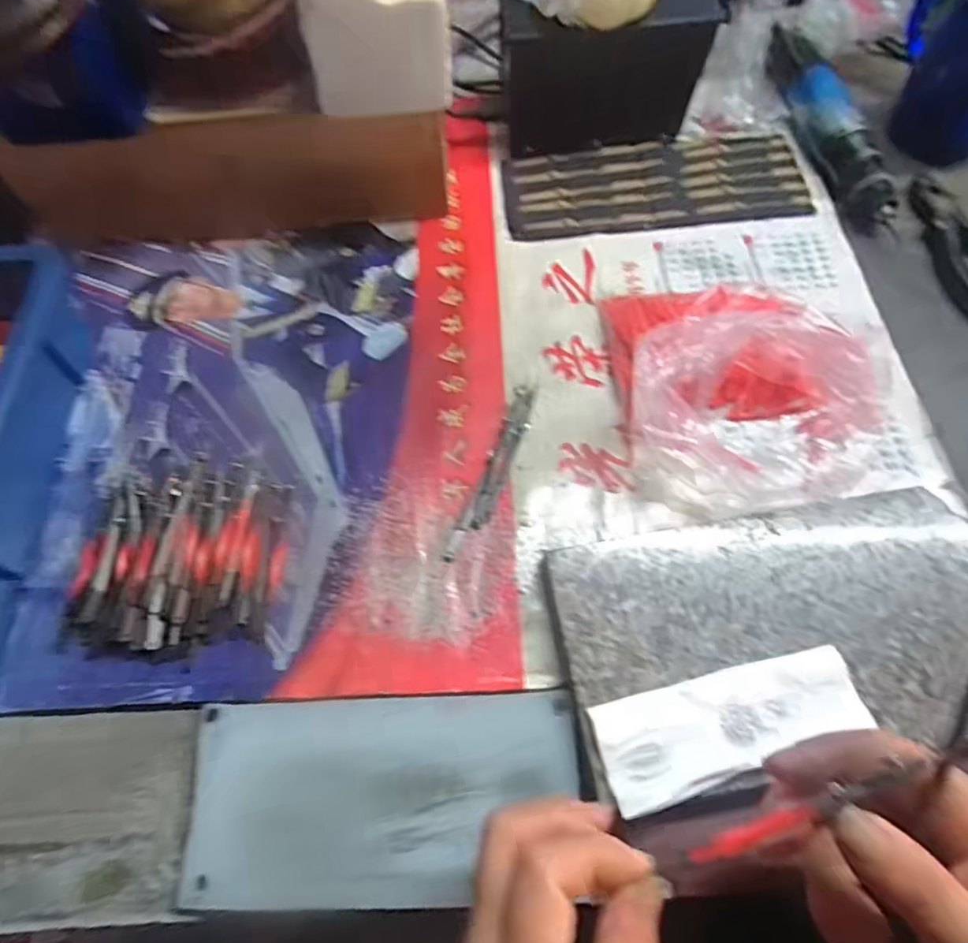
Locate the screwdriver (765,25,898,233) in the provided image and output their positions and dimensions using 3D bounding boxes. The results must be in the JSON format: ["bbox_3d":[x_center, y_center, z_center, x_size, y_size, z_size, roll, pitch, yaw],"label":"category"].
[{"bbox_3d":[0.285,-0.291,0.488,0.033,0.040,0.215,-10,66,-2],"label":"screwdriver"}]

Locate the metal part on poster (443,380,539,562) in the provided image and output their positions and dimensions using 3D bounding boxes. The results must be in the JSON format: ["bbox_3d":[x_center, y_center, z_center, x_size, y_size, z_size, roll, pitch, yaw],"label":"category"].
[{"bbox_3d":[0.007,-0.001,0.387,0.017,0.009,0.128,19,68,11],"label":"metal part on poster"}]

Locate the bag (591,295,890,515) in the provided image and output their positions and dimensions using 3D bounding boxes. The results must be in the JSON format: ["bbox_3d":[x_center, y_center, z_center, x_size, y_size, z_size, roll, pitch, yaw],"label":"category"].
[{"bbox_3d":[0.167,-0.057,0.375,0.166,0.059,0.164,2,66,4],"label":"bag"}]

